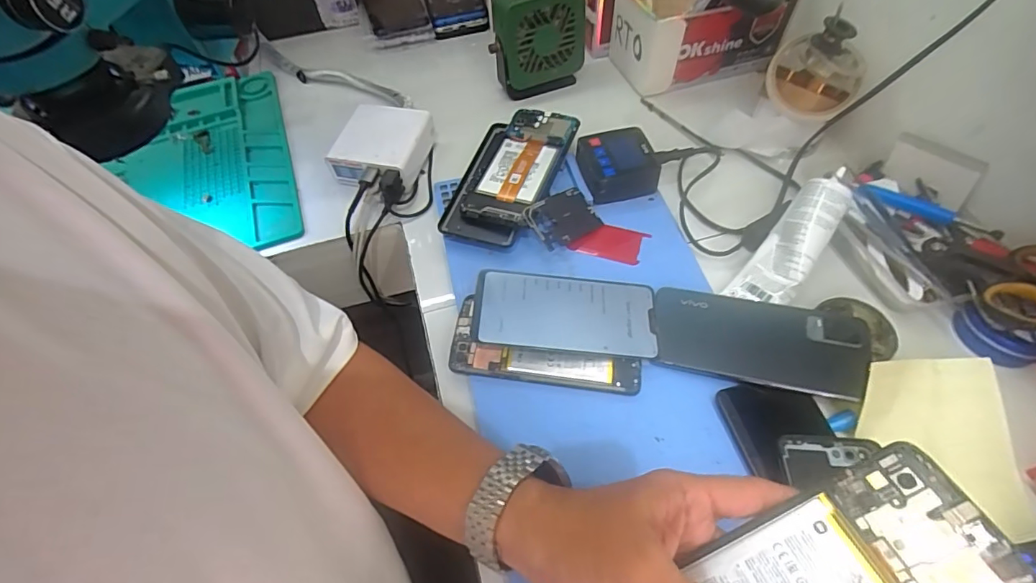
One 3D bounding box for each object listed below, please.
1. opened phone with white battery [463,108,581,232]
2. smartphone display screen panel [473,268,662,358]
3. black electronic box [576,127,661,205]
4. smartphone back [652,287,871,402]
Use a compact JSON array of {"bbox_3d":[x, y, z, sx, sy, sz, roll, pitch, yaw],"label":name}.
[{"bbox_3d":[0.002,-0.128,0.496,0.078,0.013,0.153,13,56,15],"label":"opened phone with white battery"},{"bbox_3d":[0.040,0.017,0.404,0.144,0.006,0.070,5,55,-1],"label":"smartphone display screen panel"},{"bbox_3d":[0.098,-0.127,0.500,0.076,0.032,0.075,-10,57,-4],"label":"black electronic box"},{"bbox_3d":[0.187,0.038,0.390,0.153,0.007,0.073,10,57,16],"label":"smartphone back"}]

